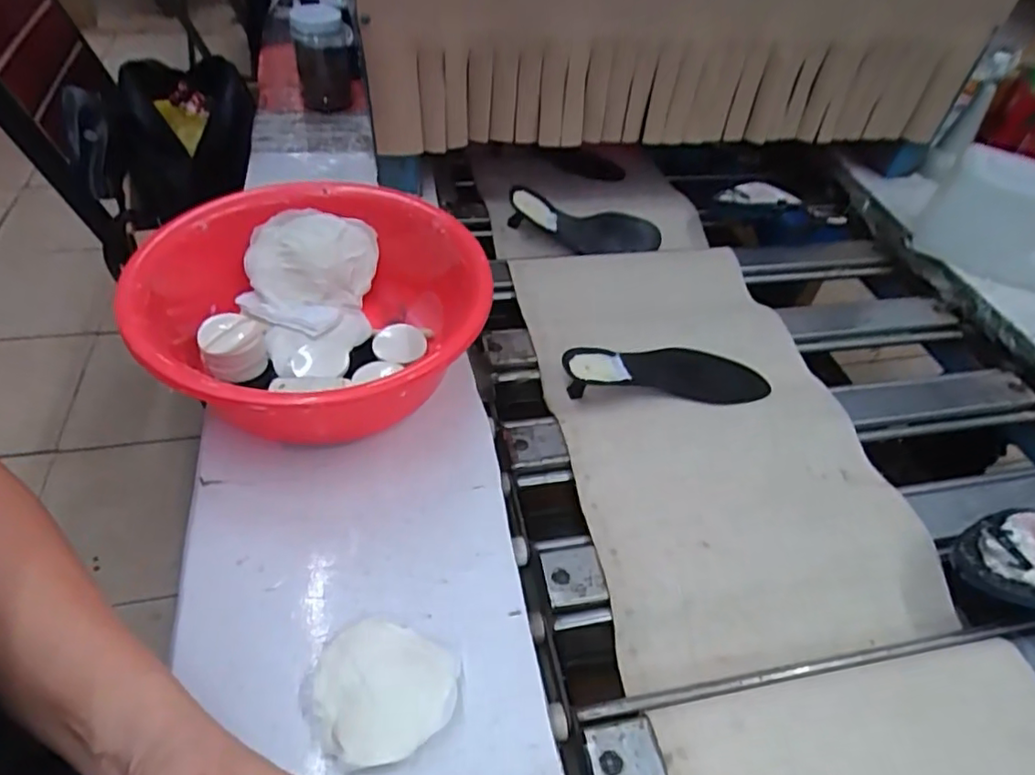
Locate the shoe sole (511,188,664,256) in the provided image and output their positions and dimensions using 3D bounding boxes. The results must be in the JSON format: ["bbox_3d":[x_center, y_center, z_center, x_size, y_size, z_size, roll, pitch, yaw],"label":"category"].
[{"bbox_3d":[0.089,-0.218,0.821,0.217,0.053,0.081,10,46,-14],"label":"shoe sole"}]

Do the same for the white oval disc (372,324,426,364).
[{"bbox_3d":[-0.111,-0.042,0.575,0.045,0.011,0.044,15,48,8],"label":"white oval disc"}]

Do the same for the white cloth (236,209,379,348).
[{"bbox_3d":[-0.204,-0.104,0.586,0.121,0.068,0.125,2,48,-4],"label":"white cloth"}]

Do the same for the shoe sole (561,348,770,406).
[{"bbox_3d":[0.155,-0.022,0.634,0.216,0.039,0.067,-1,48,-7],"label":"shoe sole"}]

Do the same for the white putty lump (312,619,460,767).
[{"bbox_3d":[-0.084,0.189,0.376,0.085,0.021,0.079,3,48,-3],"label":"white putty lump"}]

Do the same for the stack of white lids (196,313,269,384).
[{"bbox_3d":[-0.245,-0.035,0.524,0.049,0.043,0.048,-20,53,-22],"label":"stack of white lids"}]

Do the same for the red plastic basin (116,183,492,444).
[{"bbox_3d":[-0.167,-0.056,0.534,0.276,0.114,0.276,3,48,-3],"label":"red plastic basin"}]

